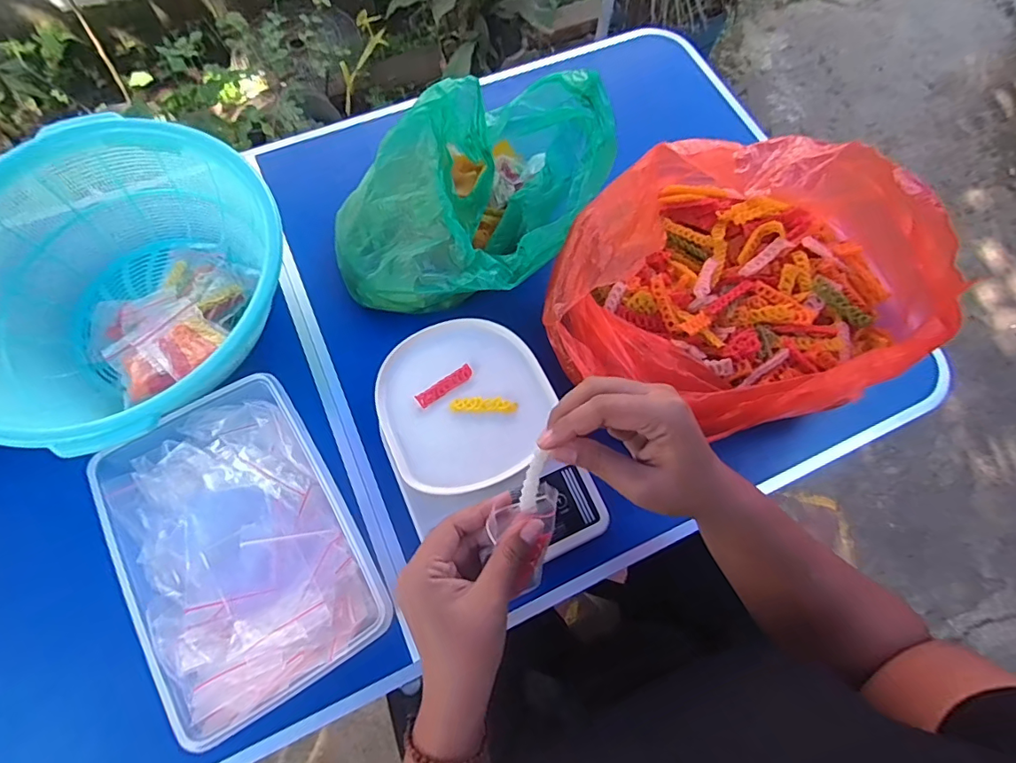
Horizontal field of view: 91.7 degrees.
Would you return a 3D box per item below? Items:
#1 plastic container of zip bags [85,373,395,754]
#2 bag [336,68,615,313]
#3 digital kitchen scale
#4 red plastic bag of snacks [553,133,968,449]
[{"bbox_3d":[-0.207,0.127,0.392,0.151,0.065,0.233,-30,72,-14],"label":"plastic container of zip bags"},{"bbox_3d":[-0.039,-0.182,0.473,0.263,0.140,0.178,-21,70,-11],"label":"bag"},{"bbox_3d":[-0.025,0.055,0.440,0.153,0.041,0.222,-24,70,-11],"label":"digital kitchen scale"},{"bbox_3d":[0.196,-0.103,0.398,0.276,0.172,0.230,22,68,6],"label":"red plastic bag of snacks"}]

